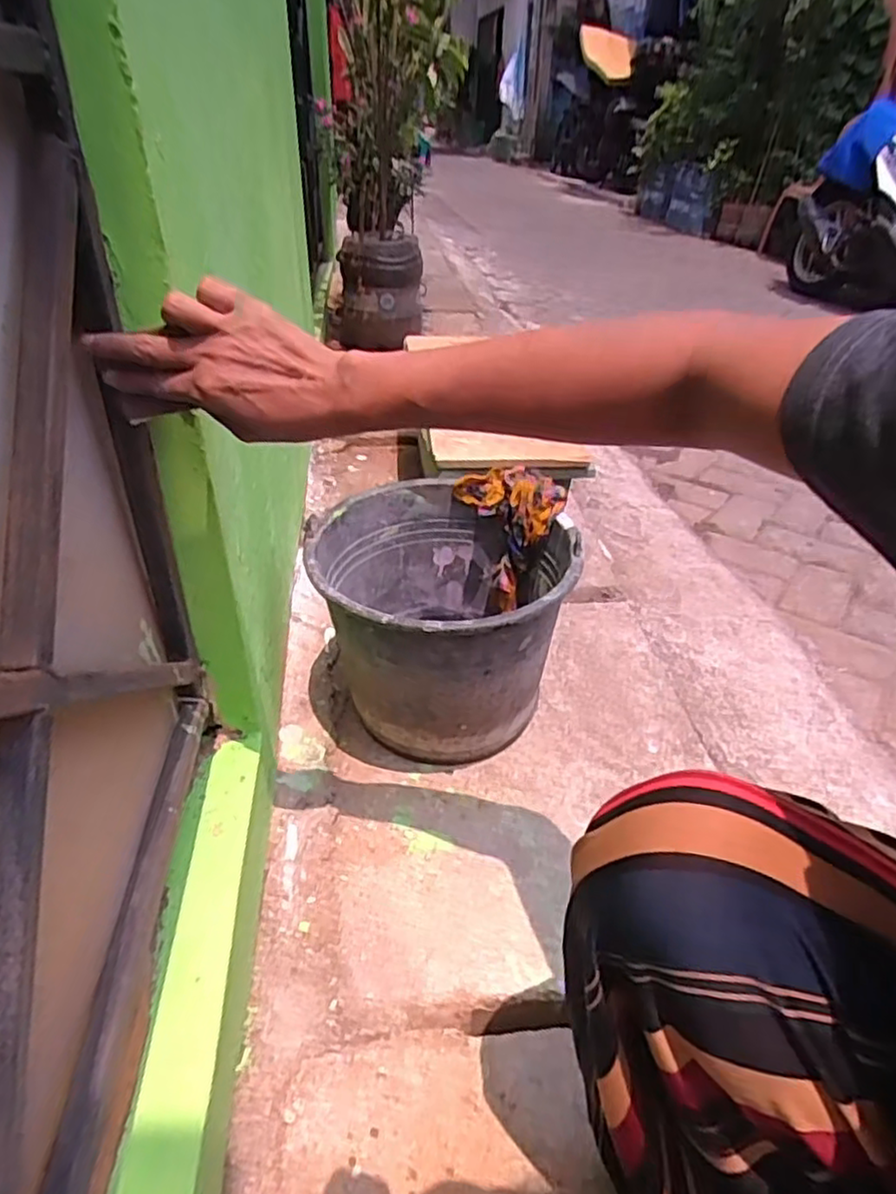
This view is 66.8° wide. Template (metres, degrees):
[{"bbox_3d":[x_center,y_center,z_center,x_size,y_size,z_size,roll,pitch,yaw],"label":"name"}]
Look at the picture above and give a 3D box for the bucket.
[{"bbox_3d":[-0.004,0.031,0.830,0.290,0.265,0.293,2,35,-1],"label":"bucket"}]

